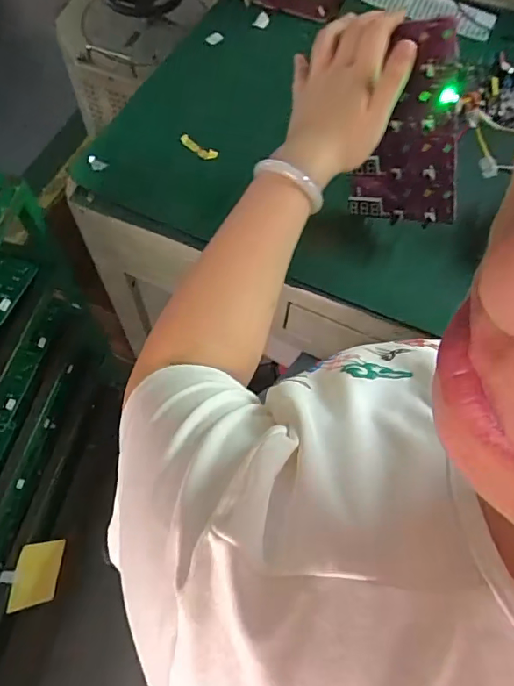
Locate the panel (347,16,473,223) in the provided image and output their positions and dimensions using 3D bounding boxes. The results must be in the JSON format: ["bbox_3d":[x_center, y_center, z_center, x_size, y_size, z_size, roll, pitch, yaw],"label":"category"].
[{"bbox_3d":[0.137,-0.199,0.479,0.108,0.185,0.020,16,51,27],"label":"panel"}]

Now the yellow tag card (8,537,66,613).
[{"bbox_3d":[-0.348,0.369,0.803,0.010,0.087,0.095,-2,74,27],"label":"yellow tag card"}]

